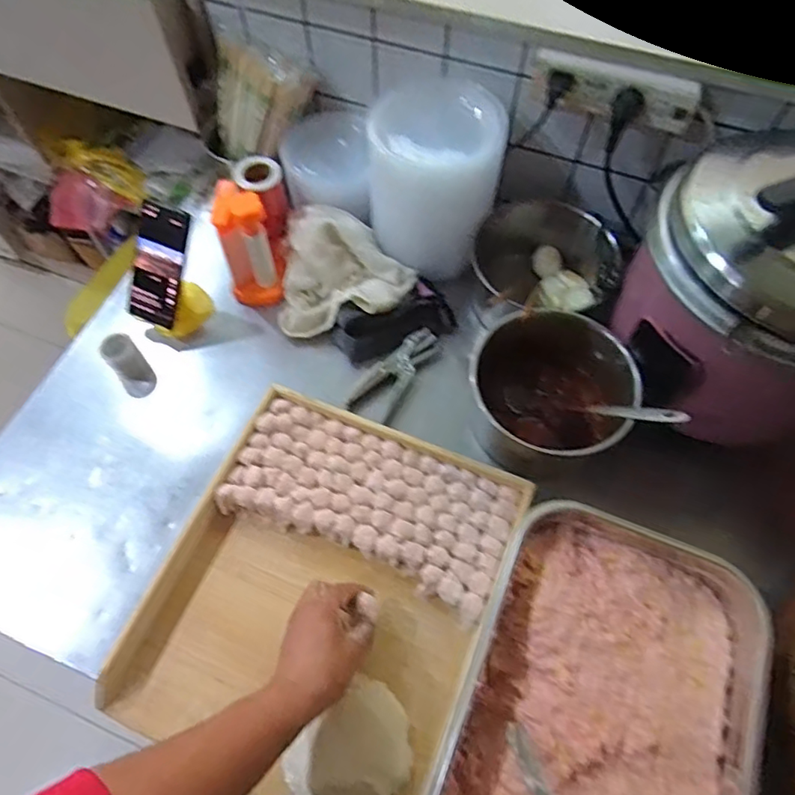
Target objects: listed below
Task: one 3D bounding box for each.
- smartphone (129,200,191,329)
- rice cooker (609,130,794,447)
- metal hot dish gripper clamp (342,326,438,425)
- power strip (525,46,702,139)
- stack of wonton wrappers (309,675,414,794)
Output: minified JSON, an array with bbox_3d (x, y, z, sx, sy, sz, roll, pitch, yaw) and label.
[{"bbox_3d":[-0.321,-0.175,0.770,0.066,0.160,0.016,18,22,1],"label":"smartphone"},{"bbox_3d":[0.388,-0.099,0.613,0.279,0.266,0.243,30,67,15],"label":"rice cooker"},{"bbox_3d":[-0.003,-0.033,0.780,0.052,0.035,0.155,31,67,16],"label":"metal hot dish gripper clamp"},{"bbox_3d":[0.247,-0.351,0.664,0.185,0.056,0.028,19,64,10],"label":"power strip"},{"bbox_3d":[-0.034,0.349,0.559,0.094,0.035,0.119,38,69,18],"label":"stack of wonton wrappers"}]

